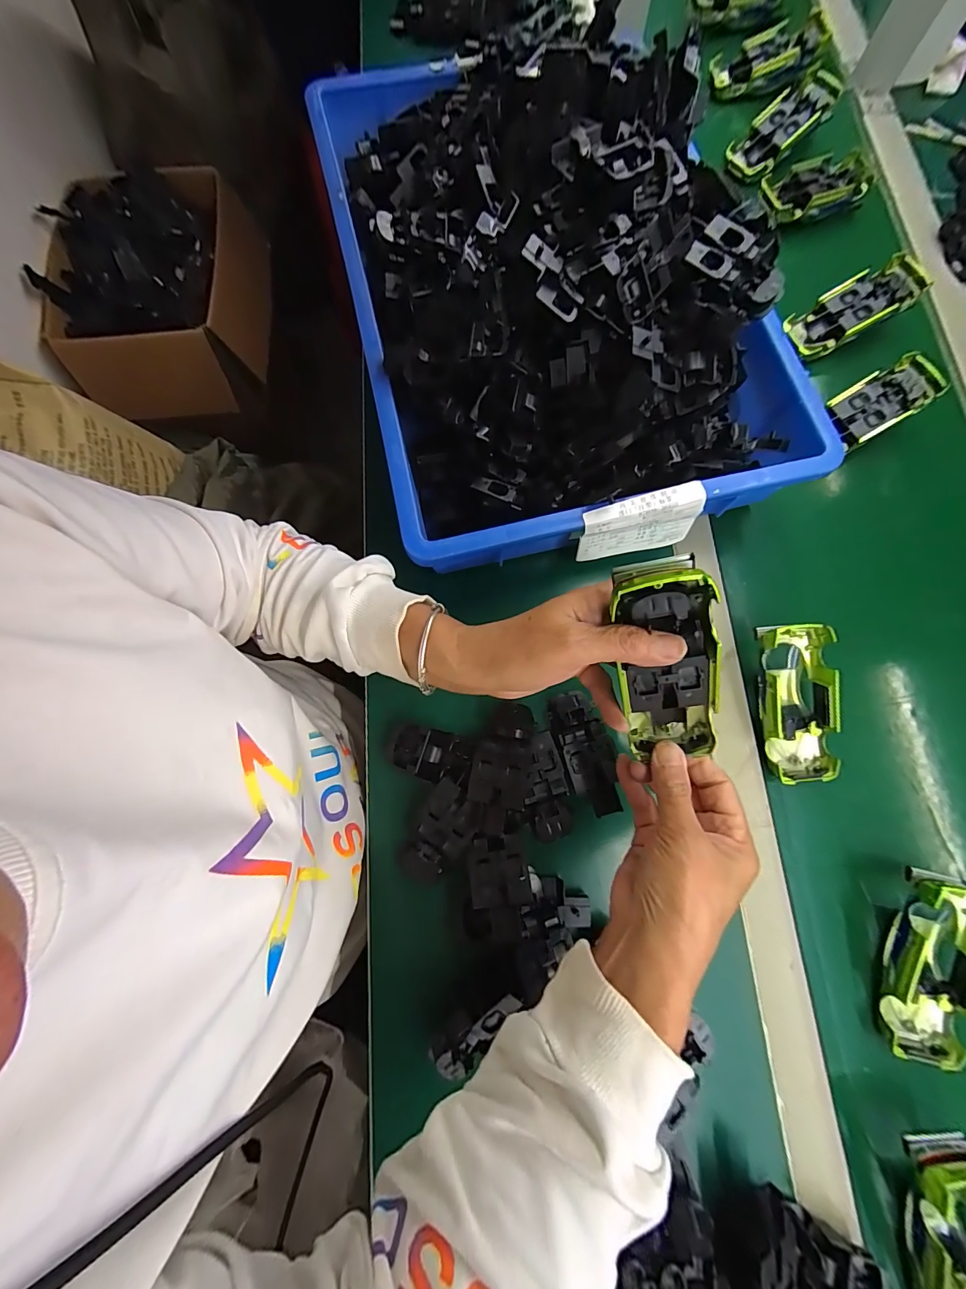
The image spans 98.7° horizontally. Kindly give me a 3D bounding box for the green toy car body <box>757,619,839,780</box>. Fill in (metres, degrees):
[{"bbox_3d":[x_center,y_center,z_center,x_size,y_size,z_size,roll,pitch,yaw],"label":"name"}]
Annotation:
[{"bbox_3d":[0.270,0.050,0.356,0.057,0.040,0.129,-4,79,-2],"label":"green toy car body"}]

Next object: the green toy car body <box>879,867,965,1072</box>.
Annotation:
[{"bbox_3d":[0.341,0.244,0.312,0.059,0.043,0.133,13,79,1],"label":"green toy car body"}]

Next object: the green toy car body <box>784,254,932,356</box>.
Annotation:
[{"bbox_3d":[0.403,-0.365,0.447,0.129,0.024,0.057,-27,80,11],"label":"green toy car body"}]

